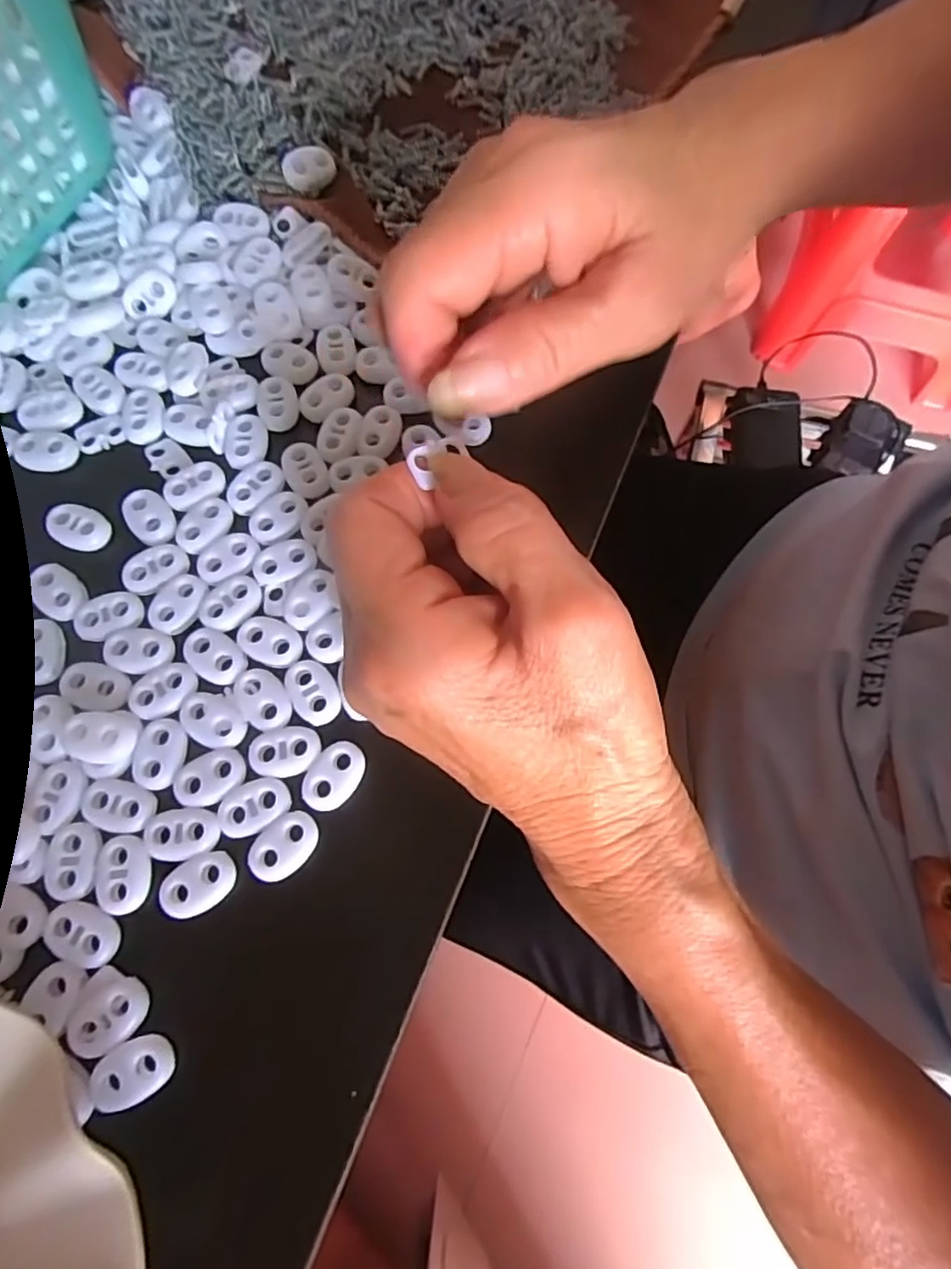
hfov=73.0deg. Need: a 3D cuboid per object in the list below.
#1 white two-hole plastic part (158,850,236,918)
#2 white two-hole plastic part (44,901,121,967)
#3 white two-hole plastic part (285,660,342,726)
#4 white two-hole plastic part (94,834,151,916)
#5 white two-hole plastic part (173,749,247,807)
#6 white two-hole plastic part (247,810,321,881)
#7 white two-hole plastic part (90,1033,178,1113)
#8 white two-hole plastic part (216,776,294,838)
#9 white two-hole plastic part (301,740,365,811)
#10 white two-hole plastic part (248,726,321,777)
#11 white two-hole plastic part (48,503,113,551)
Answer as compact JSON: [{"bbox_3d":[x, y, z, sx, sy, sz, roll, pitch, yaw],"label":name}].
[{"bbox_3d":[-0.085,0.076,0.194,0.023,0.004,0.015,-26,75,-8],"label":"white two-hole plastic part"},{"bbox_3d":[-0.118,0.090,0.192,0.023,0.004,0.015,17,74,5],"label":"white two-hole plastic part"},{"bbox_3d":[-0.054,0.018,0.212,0.015,0.004,0.023,-35,76,-10],"label":"white two-hole plastic part"},{"bbox_3d":[-0.108,0.073,0.196,0.017,0.004,0.022,-16,74,-5],"label":"white two-hole plastic part"},{"bbox_3d":[-0.085,0.046,0.204,0.024,0.004,0.015,-20,74,-6],"label":"white two-hole plastic part"},{"bbox_3d":[-0.059,0.065,0.198,0.015,0.004,0.023,43,78,12],"label":"white two-hole plastic part"},{"bbox_3d":[-0.098,0.124,0.182,0.023,0.004,0.016,-34,76,-10],"label":"white two-hole plastic part"},{"bbox_3d":[-0.070,0.054,0.201,0.023,0.004,0.015,-31,76,-9],"label":"white two-hole plastic part"},{"bbox_3d":[-0.045,0.045,0.205,0.016,0.004,0.023,34,76,10],"label":"white two-hole plastic part"},{"bbox_3d":[-0.061,0.037,0.206,0.023,0.004,0.015,-6,73,-2],"label":"white two-hole plastic part"},{"bbox_3d":[-0.144,-0.039,0.233,0.021,0.005,0.015,19,74,5],"label":"white two-hole plastic part"}]

